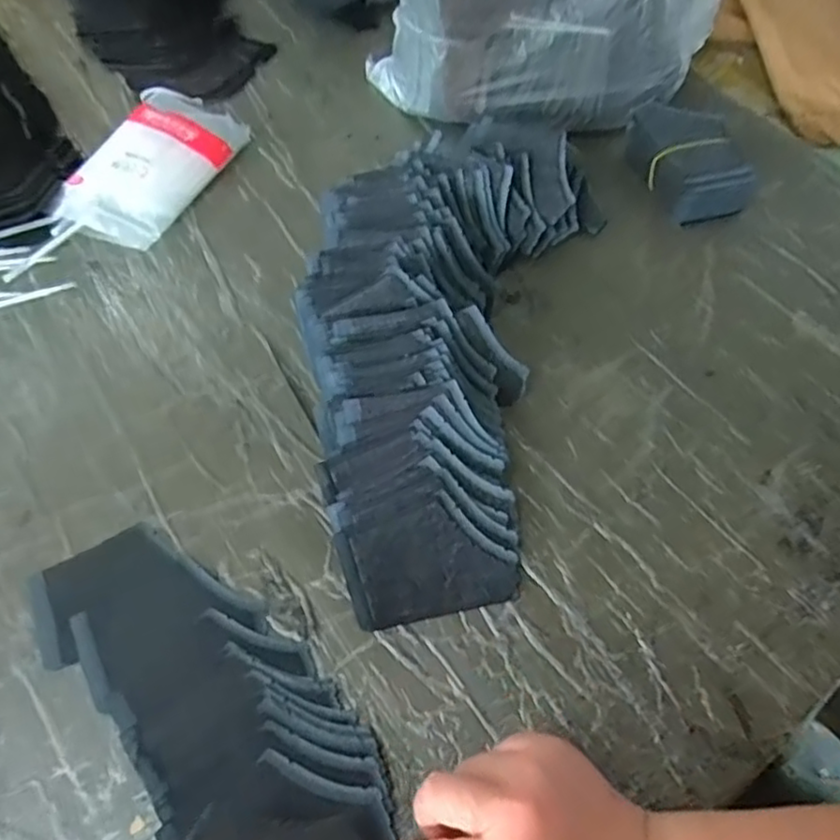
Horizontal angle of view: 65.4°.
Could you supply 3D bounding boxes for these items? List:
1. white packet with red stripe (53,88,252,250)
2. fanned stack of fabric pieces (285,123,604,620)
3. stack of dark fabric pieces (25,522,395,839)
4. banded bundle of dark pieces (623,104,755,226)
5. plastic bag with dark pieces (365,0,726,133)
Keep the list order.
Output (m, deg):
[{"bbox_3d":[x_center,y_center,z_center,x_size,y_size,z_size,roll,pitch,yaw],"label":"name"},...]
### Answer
[{"bbox_3d":[-0.239,-0.234,0.588,0.103,0.027,0.183,20,60,9],"label":"white packet with red stripe"},{"bbox_3d":[0.007,-0.071,0.487,0.204,0.065,0.418,15,59,6],"label":"fanned stack of fabric pieces"},{"bbox_3d":[-0.131,0.163,0.373,0.134,0.023,0.242,-35,63,-19],"label":"stack of dark fabric pieces"},{"bbox_3d":[0.242,-0.232,0.591,0.086,0.050,0.116,-21,62,-13],"label":"banded bundle of dark pieces"},{"bbox_3d":[0.108,-0.364,0.589,0.297,0.136,0.155,14,61,7],"label":"plastic bag with dark pieces"}]

